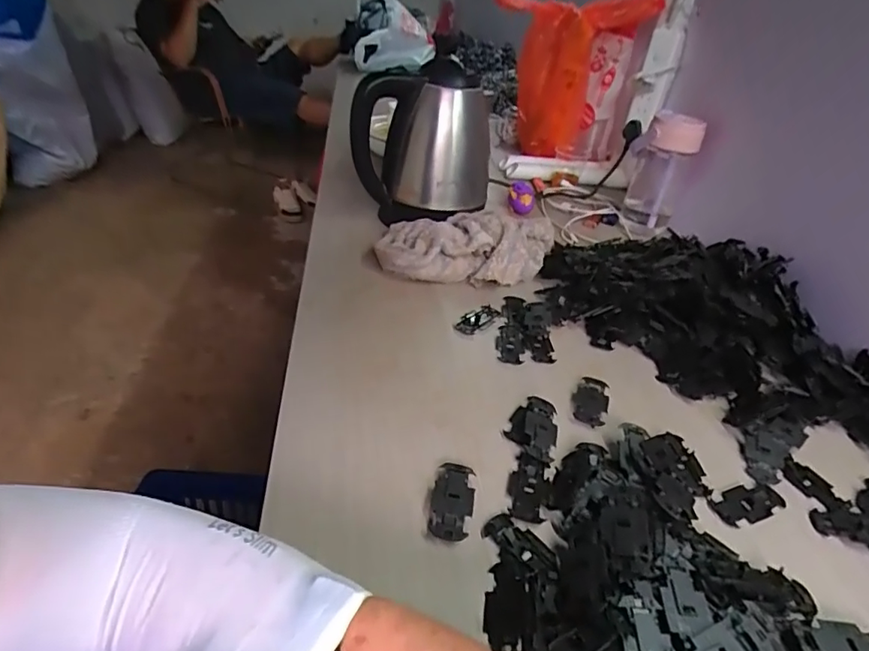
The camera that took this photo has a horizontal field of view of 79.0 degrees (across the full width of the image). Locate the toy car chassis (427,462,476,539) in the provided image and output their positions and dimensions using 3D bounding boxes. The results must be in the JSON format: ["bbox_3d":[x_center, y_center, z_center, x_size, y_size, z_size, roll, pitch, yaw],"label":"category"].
[{"bbox_3d":[0.013,0.126,0.381,0.029,0.008,0.062,11,33,4],"label":"toy car chassis"}]

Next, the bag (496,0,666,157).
[{"bbox_3d":[0.265,-0.497,1.085,0.201,0.306,0.261,-19,42,-35],"label":"bag"}]

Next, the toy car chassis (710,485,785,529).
[{"bbox_3d":[0.249,0.140,0.417,0.067,0.006,0.029,-9,37,-24],"label":"toy car chassis"}]

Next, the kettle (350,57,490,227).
[{"bbox_3d":[-0.008,-0.259,0.734,0.163,0.169,0.156,12,35,9],"label":"kettle"}]

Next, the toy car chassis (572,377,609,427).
[{"bbox_3d":[0.147,0.070,0.492,0.031,0.006,0.060,18,35,15],"label":"toy car chassis"}]

